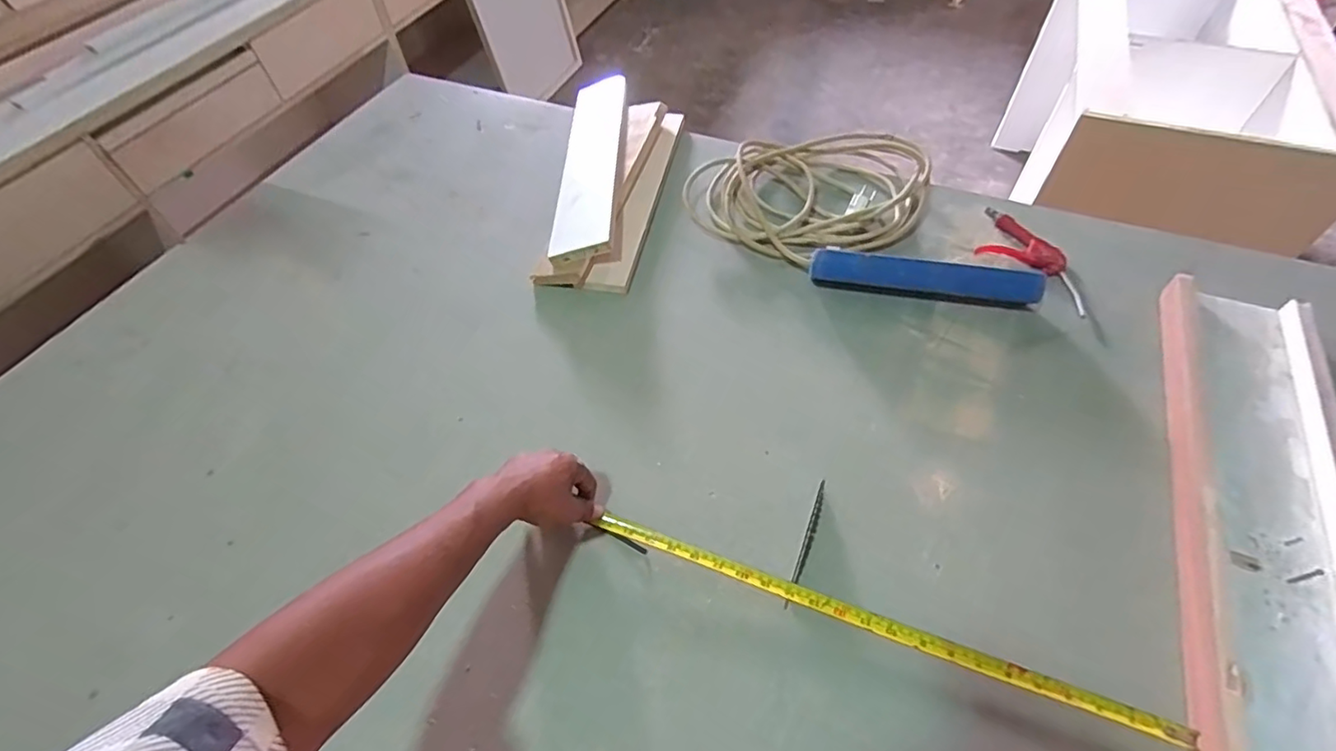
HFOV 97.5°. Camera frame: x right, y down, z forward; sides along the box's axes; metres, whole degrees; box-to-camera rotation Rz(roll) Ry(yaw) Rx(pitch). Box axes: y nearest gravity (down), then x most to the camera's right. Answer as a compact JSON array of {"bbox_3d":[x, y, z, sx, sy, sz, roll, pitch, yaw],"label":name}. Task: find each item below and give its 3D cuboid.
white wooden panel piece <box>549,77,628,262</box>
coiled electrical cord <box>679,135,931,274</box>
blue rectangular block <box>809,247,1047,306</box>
[{"bbox_3d":[-0.125,-0.377,1.014,0.102,0.026,0.518,-8,51,10],"label":"white wooden panel piece"},{"bbox_3d":[0.227,-0.293,0.940,0.343,0.063,0.277,-25,57,-15],"label":"coiled electrical cord"},{"bbox_3d":[0.350,-0.134,0.805,0.293,0.051,0.029,10,55,10],"label":"blue rectangular block"}]

